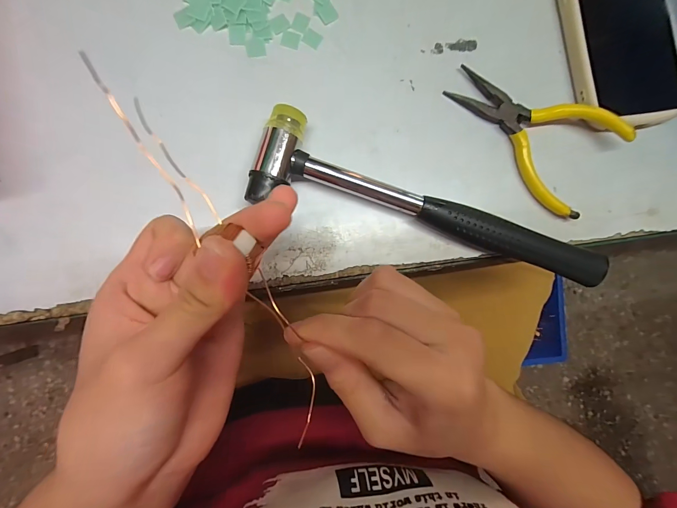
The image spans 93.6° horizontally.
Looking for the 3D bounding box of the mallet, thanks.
[{"bbox_3d":[0.066,-0.029,0.202,0.234,0.024,0.054,16,86,-5],"label":"mallet"}]

